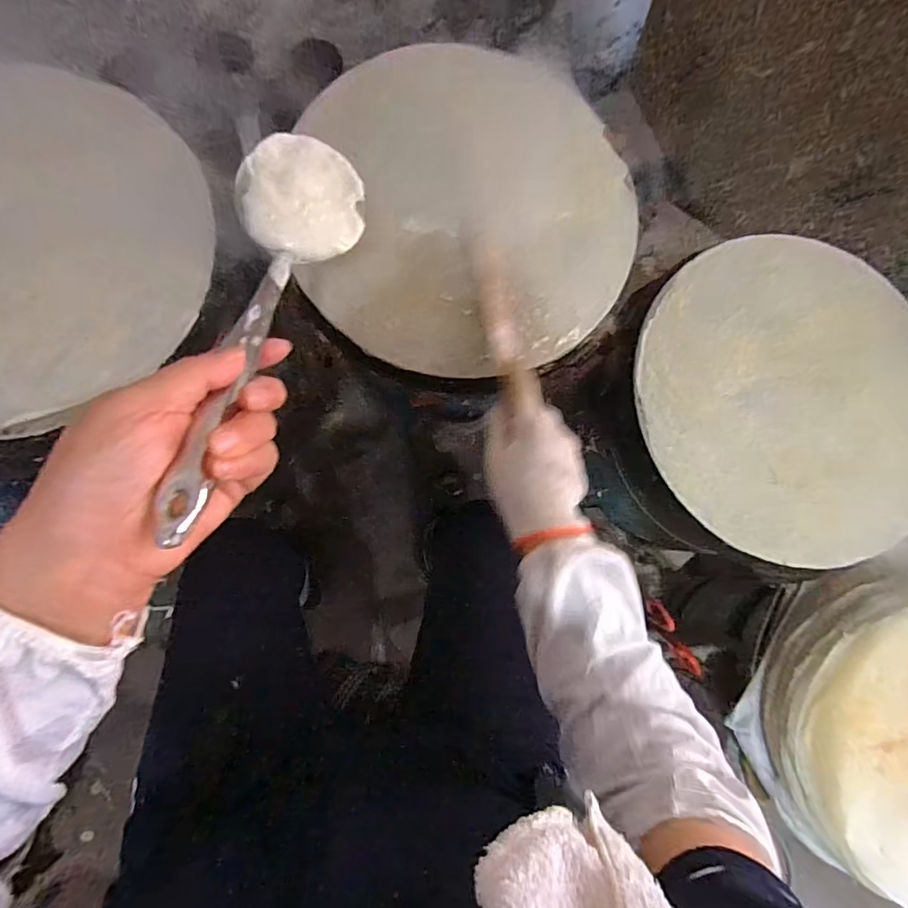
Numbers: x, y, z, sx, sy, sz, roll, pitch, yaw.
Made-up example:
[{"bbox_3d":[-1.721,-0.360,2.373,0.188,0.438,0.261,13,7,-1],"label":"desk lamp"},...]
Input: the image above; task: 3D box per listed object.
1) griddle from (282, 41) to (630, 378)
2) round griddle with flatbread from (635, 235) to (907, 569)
[{"bbox_3d":[0.024,-0.269,0.531,0.345,0.025,0.363,1,81,-5],"label":"griddle"},{"bbox_3d":[0.391,-0.065,0.558,0.358,0.022,0.359,1,81,-5],"label":"round griddle with flatbread"}]

